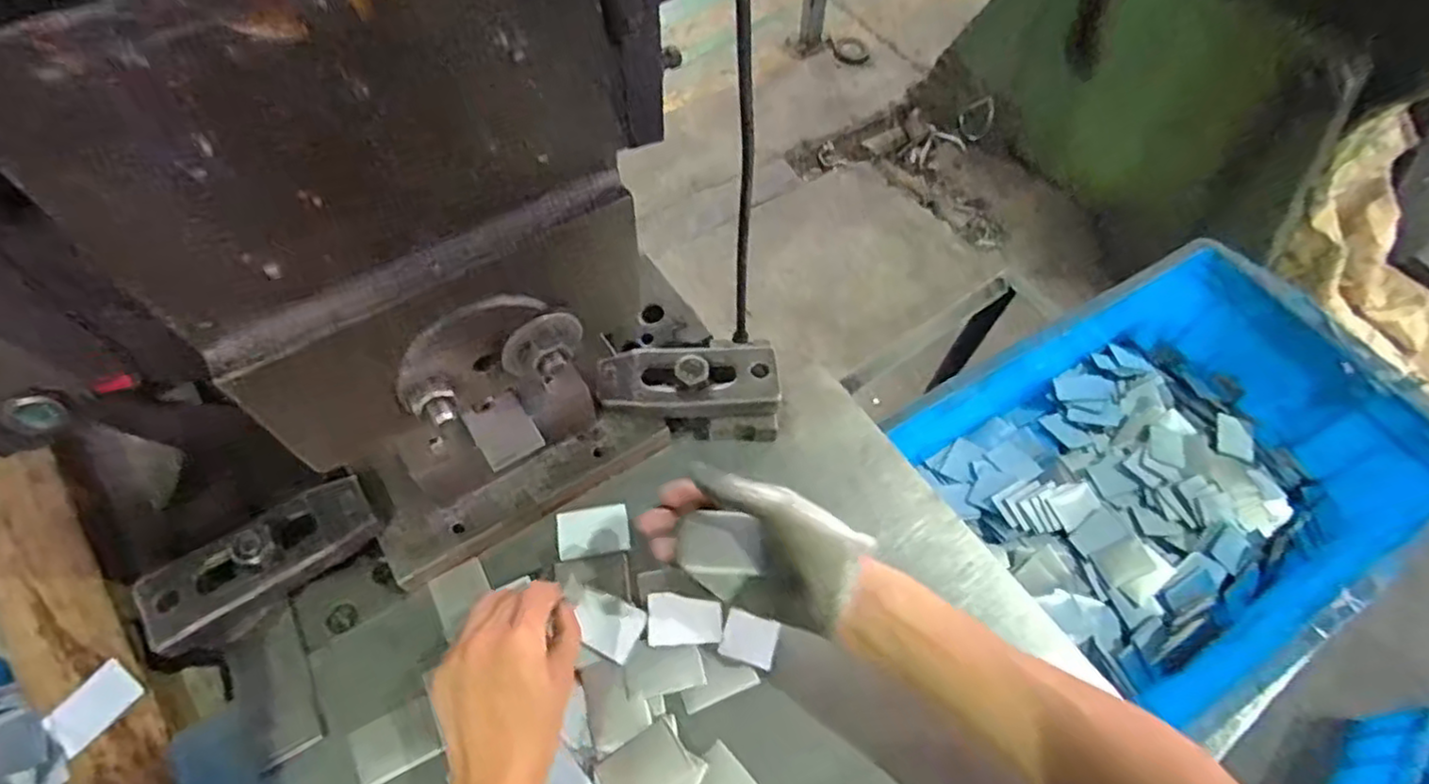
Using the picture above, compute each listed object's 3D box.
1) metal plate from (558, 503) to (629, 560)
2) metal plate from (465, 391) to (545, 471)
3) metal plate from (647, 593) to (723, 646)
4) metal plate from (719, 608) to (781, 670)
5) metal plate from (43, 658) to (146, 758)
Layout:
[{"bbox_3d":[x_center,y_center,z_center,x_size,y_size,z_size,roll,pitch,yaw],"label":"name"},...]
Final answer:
[{"bbox_3d":[-0.084,0.096,0.485,0.048,0.004,0.033,-9,60,-5],"label":"metal plate"},{"bbox_3d":[-0.133,0.024,0.445,0.036,0.004,0.042,-30,81,-20],"label":"metal plate"},{"bbox_3d":[-0.019,0.146,0.454,0.046,0.004,0.031,-2,59,-1],"label":"metal plate"},{"bbox_3d":[0.022,0.159,0.449,0.034,0.004,0.027,16,61,9],"label":"metal plate"},{"bbox_3d":[-0.381,0.193,0.432,0.037,0.004,0.047,33,64,20],"label":"metal plate"}]

